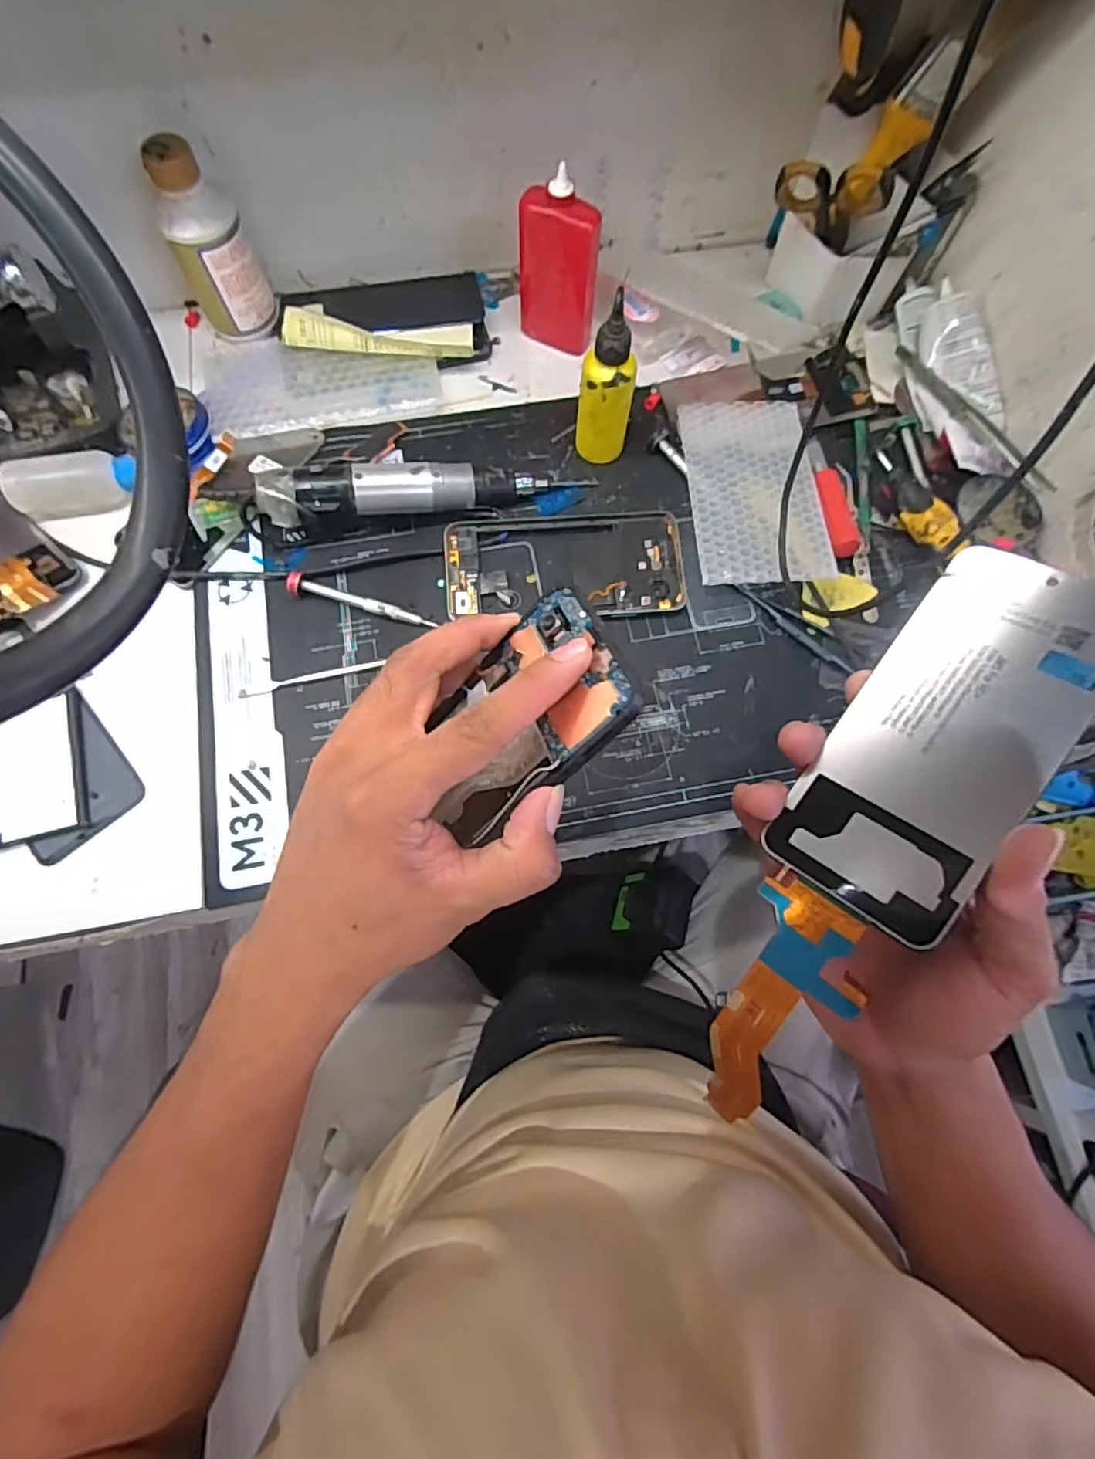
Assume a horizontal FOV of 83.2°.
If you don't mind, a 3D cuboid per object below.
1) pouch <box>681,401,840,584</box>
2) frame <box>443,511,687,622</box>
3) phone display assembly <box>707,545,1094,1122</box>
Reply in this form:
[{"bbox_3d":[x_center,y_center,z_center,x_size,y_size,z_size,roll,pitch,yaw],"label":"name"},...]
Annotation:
[{"bbox_3d":[0.148,-0.176,0.441,0.090,0.009,0.166,-2,66,2],"label":"pouch"},{"bbox_3d":[0.012,-0.118,0.442,0.165,0.009,0.079,-4,74,-2],"label":"frame"},{"bbox_3d":[0.145,0.049,0.253,0.083,0.034,0.260,28,86,29],"label":"phone display assembly"}]

